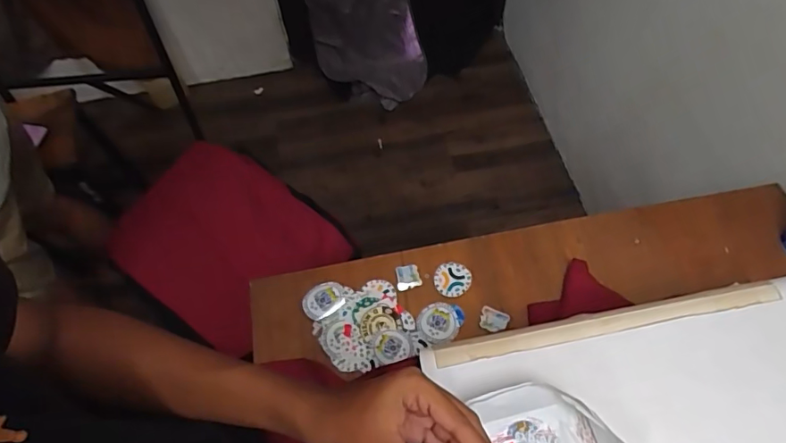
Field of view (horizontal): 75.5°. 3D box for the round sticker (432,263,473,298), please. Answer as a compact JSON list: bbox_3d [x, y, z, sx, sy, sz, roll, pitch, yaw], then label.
[{"bbox_3d":[0.093,0.090,0.788,0.057,0.005,0.053,0,69,0],"label":"round sticker"}]

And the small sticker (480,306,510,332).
[{"bbox_3d":[0.149,0.147,0.754,0.040,0.005,0.033,20,65,13],"label":"small sticker"}]

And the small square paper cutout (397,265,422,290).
[{"bbox_3d":[0.023,0.087,0.799,0.037,0.004,0.037,-16,72,6],"label":"small square paper cutout"}]

